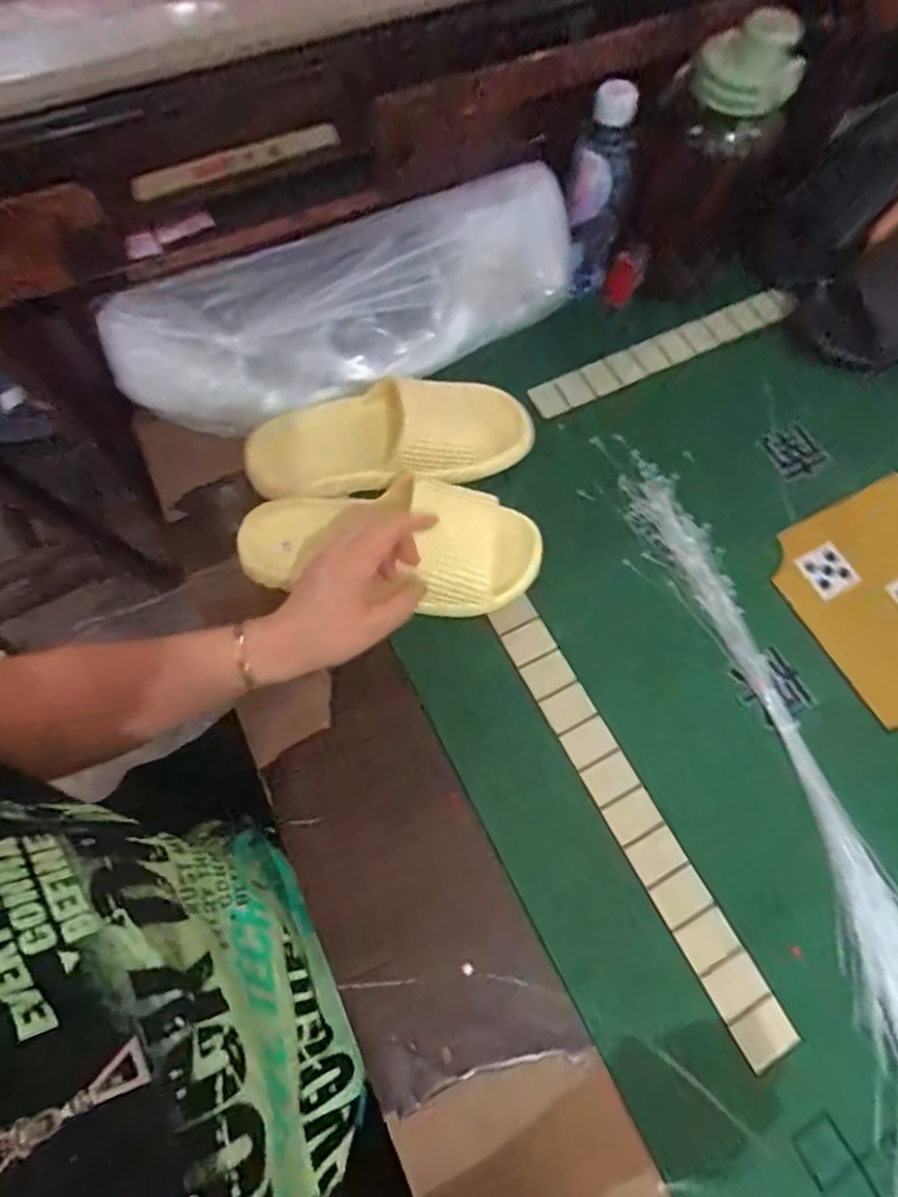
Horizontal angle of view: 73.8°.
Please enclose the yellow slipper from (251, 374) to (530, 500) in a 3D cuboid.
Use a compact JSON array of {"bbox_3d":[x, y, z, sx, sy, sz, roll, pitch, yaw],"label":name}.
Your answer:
[{"bbox_3d":[-0.054,-0.149,0.547,0.258,0.061,0.100,-12,71,-7],"label":"yellow slipper"}]

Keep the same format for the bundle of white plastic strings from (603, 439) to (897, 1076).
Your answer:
[{"bbox_3d":[0.263,0.123,0.478,0.061,0.029,0.611,-14,68,-7],"label":"bundle of white plastic strings"}]

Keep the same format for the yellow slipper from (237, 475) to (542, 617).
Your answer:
[{"bbox_3d":[-0.054,-0.045,0.506,0.254,0.079,0.098,4,69,7],"label":"yellow slipper"}]

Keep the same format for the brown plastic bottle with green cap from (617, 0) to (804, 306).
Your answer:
[{"bbox_3d":[0.238,-0.410,0.585,0.123,0.210,0.094,30,71,8],"label":"brown plastic bottle with green cap"}]

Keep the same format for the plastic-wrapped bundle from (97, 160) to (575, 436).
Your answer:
[{"bbox_3d":[-0.084,-0.258,0.545,0.432,0.111,0.101,-25,73,-11],"label":"plastic-wrapped bundle"}]

